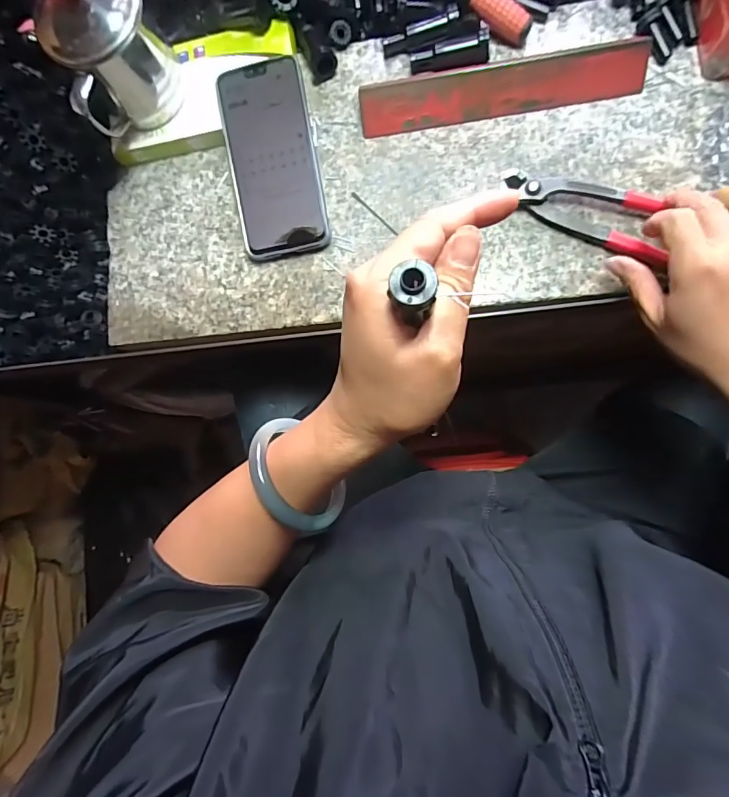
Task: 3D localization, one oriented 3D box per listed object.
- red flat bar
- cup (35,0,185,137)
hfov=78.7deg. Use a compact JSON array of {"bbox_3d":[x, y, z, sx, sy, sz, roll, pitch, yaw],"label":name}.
[{"bbox_3d":[0.112,-0.256,0.368,0.229,0.039,0.010,-6,50,6],"label":"red flat bar"},{"bbox_3d":[-0.197,-0.270,0.352,0.085,0.101,0.073,-29,81,3],"label":"cup"}]

